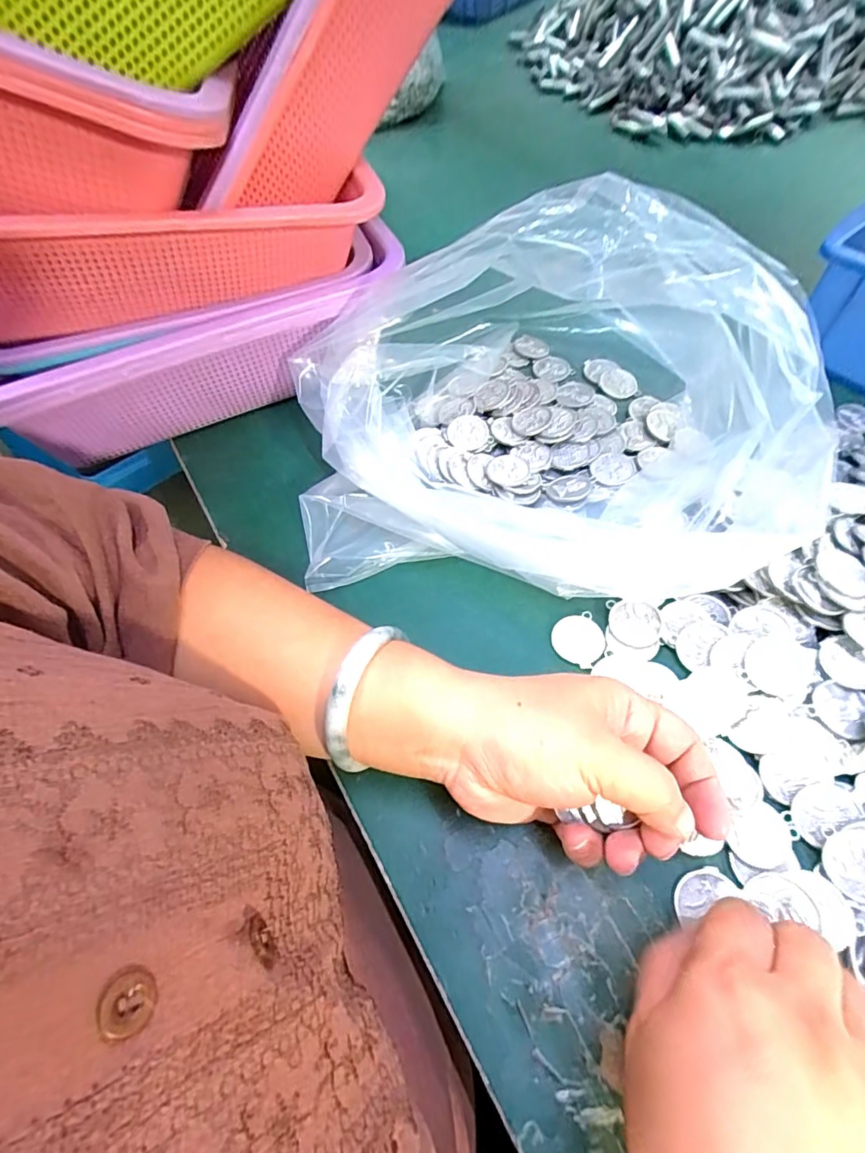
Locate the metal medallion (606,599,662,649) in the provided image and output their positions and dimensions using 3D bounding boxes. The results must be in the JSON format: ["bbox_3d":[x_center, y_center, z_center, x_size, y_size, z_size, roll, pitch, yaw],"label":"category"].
[{"bbox_3d":[0.117,0.027,0.301,0.028,0.004,0.027,1,72,12],"label":"metal medallion"}]

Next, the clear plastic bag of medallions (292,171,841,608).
[{"bbox_3d":[0.051,-0.132,0.325,0.280,0.134,0.268,-1,59,2],"label":"clear plastic bag of medallions"}]

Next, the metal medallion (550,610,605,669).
[{"bbox_3d":[0.085,0.035,0.300,0.029,0.004,0.032,39,68,23],"label":"metal medallion"}]

